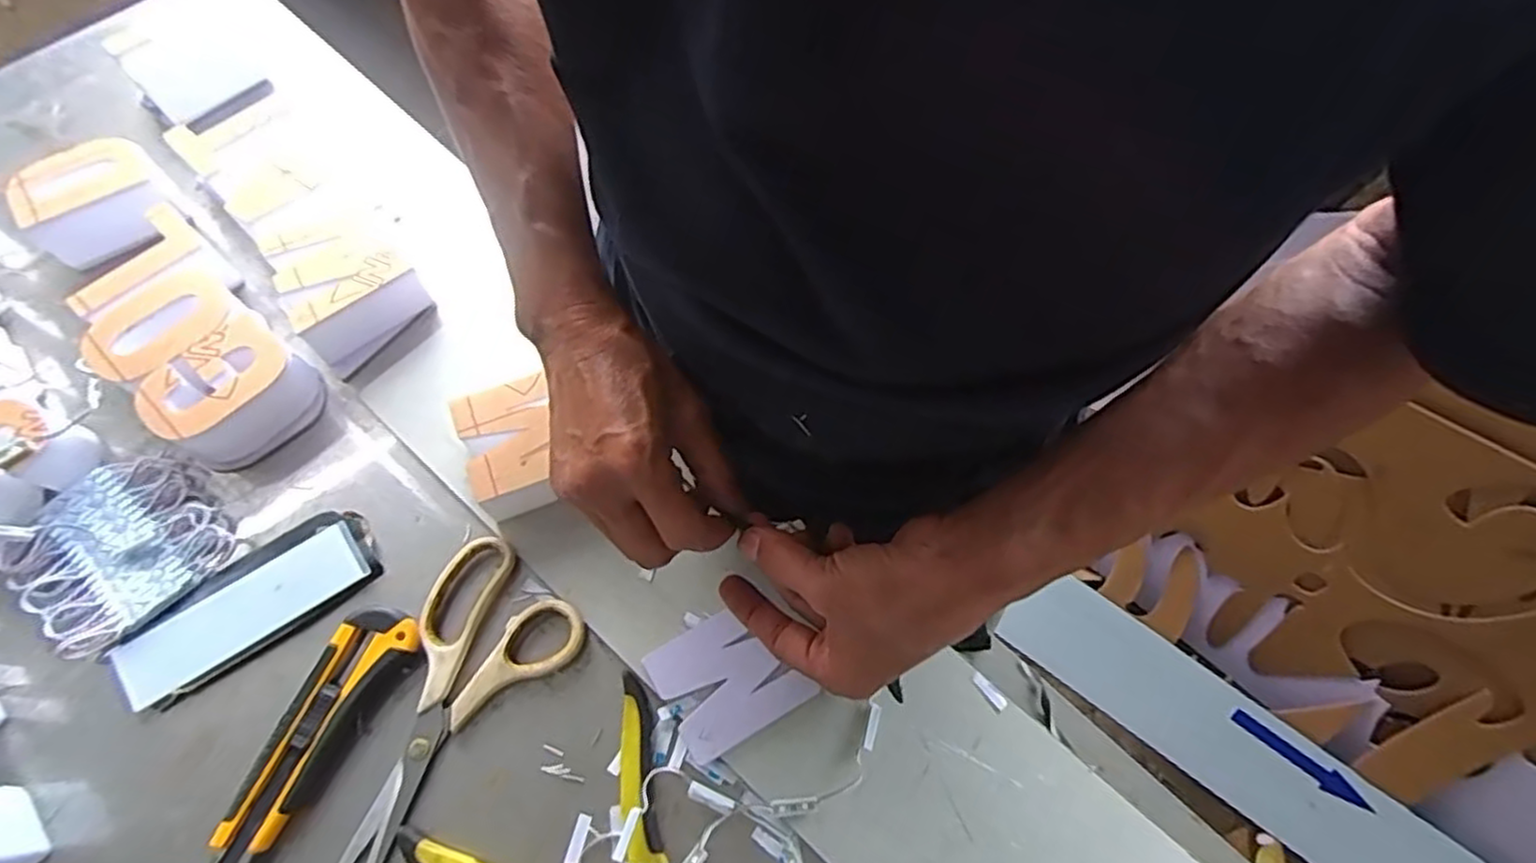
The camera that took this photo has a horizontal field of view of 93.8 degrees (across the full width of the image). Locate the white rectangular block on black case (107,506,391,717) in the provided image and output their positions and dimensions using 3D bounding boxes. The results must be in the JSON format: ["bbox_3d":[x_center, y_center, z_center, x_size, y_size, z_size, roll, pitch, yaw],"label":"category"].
[{"bbox_3d":[-0.308,0.101,0.427,0.144,0.017,0.063,-36,74,-16],"label":"white rectangular block on black case"}]

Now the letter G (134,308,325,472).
[{"bbox_3d":[-0.337,-0.022,0.459,0.065,0.050,0.084,31,70,10],"label":"letter G"}]

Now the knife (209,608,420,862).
[{"bbox_3d":[-0.253,0.173,0.395,0.040,0.018,0.154,25,69,7],"label":"knife"}]

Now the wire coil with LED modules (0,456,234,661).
[{"bbox_3d":[-0.389,0.071,0.432,0.100,0.023,0.101,-42,76,-17],"label":"wire coil with LED modules"}]

